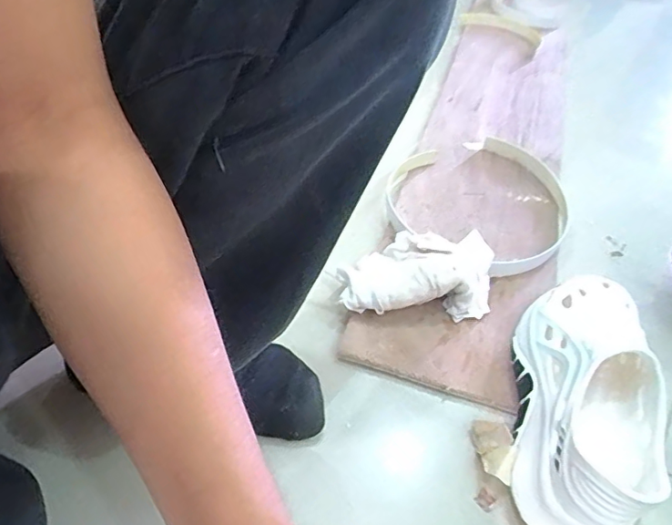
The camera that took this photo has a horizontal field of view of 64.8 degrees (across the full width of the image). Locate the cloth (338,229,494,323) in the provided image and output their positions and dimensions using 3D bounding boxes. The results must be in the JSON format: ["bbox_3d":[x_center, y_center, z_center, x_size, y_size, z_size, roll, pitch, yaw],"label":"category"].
[{"bbox_3d":[0.086,0.007,0.576,0.158,0.052,0.102,1,45,-4],"label":"cloth"}]

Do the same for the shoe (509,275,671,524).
[{"bbox_3d":[0.217,0.113,0.460,0.108,0.089,0.258,12,45,8],"label":"shoe"}]

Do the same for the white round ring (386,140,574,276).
[{"bbox_3d":[0.185,-0.089,0.697,0.239,0.033,0.273,27,49,22],"label":"white round ring"}]

